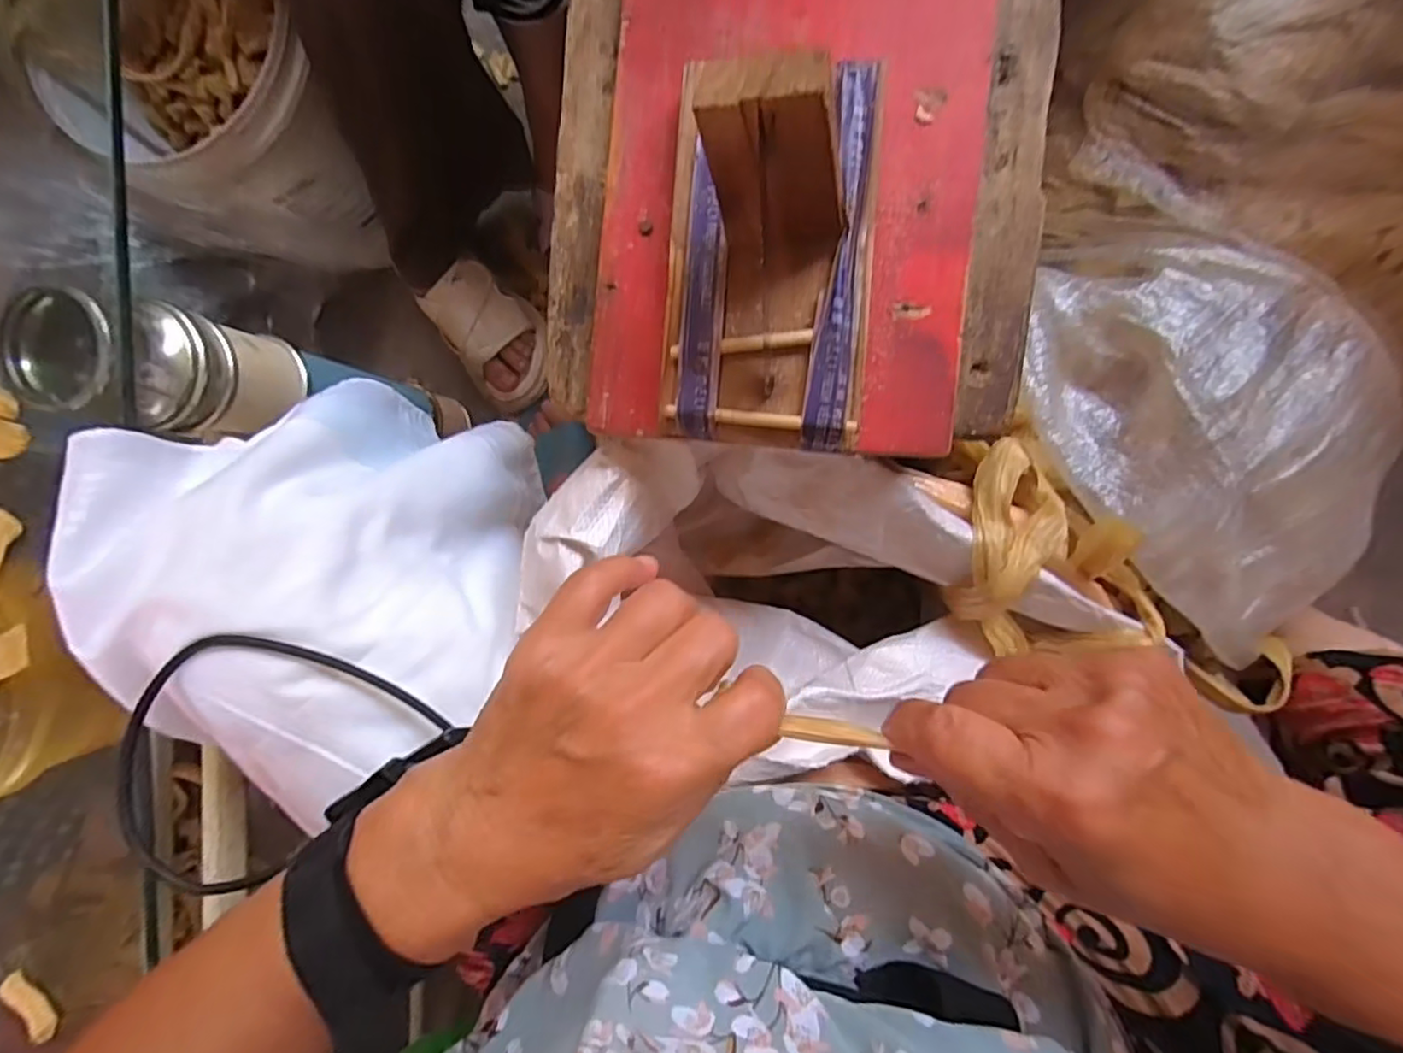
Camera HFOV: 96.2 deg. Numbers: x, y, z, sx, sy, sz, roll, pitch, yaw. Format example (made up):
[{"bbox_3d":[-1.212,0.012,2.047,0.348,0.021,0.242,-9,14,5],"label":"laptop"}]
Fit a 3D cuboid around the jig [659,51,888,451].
[{"bbox_3d":[0.025,-0.111,0.243,0.084,0.088,0.151,4,93,8],"label":"jig"}]

